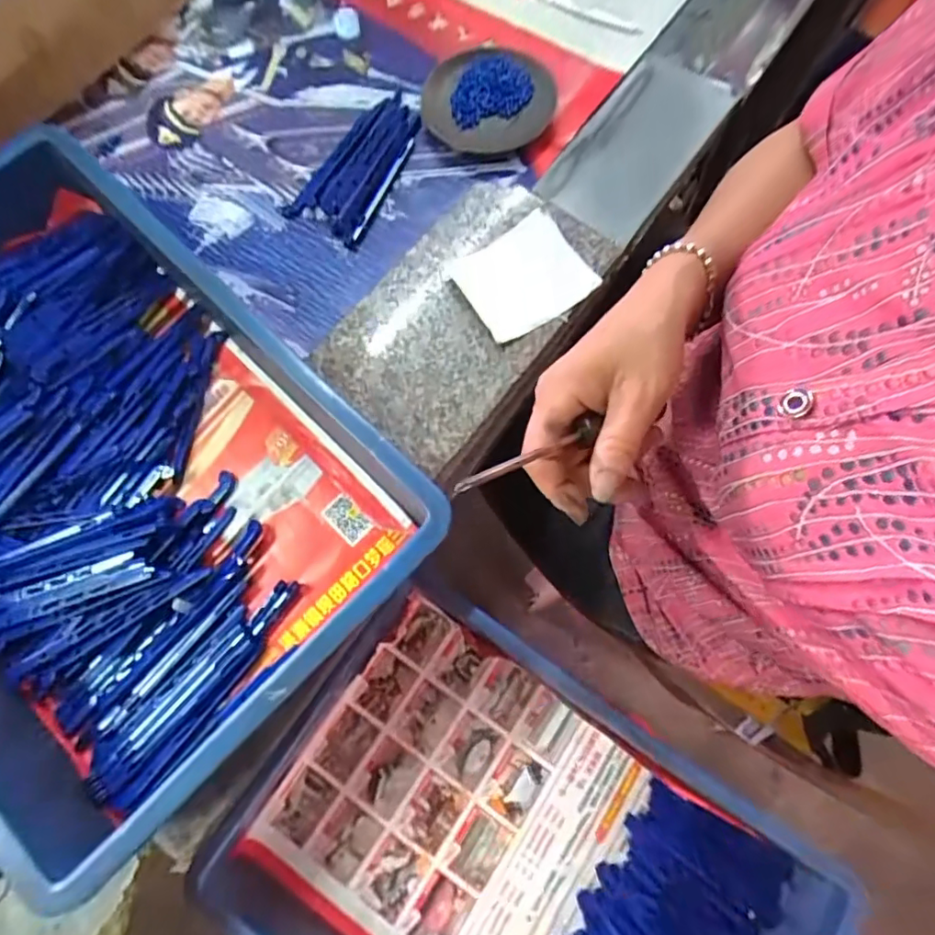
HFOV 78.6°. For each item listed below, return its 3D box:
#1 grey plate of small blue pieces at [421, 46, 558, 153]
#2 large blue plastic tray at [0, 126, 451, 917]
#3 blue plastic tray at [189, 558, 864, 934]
[{"bbox_3d":[0.017,-0.324,0.501,0.119,0.018,0.103,-37,77,-9],"label":"grey plate of small blue pieces"},{"bbox_3d":[-0.255,-0.007,0.379,0.421,0.076,0.288,44,79,11],"label":"large blue plastic tray"},{"bbox_3d":[0.031,0.324,0.460,0.438,0.084,0.281,35,77,9],"label":"blue plastic tray"}]

